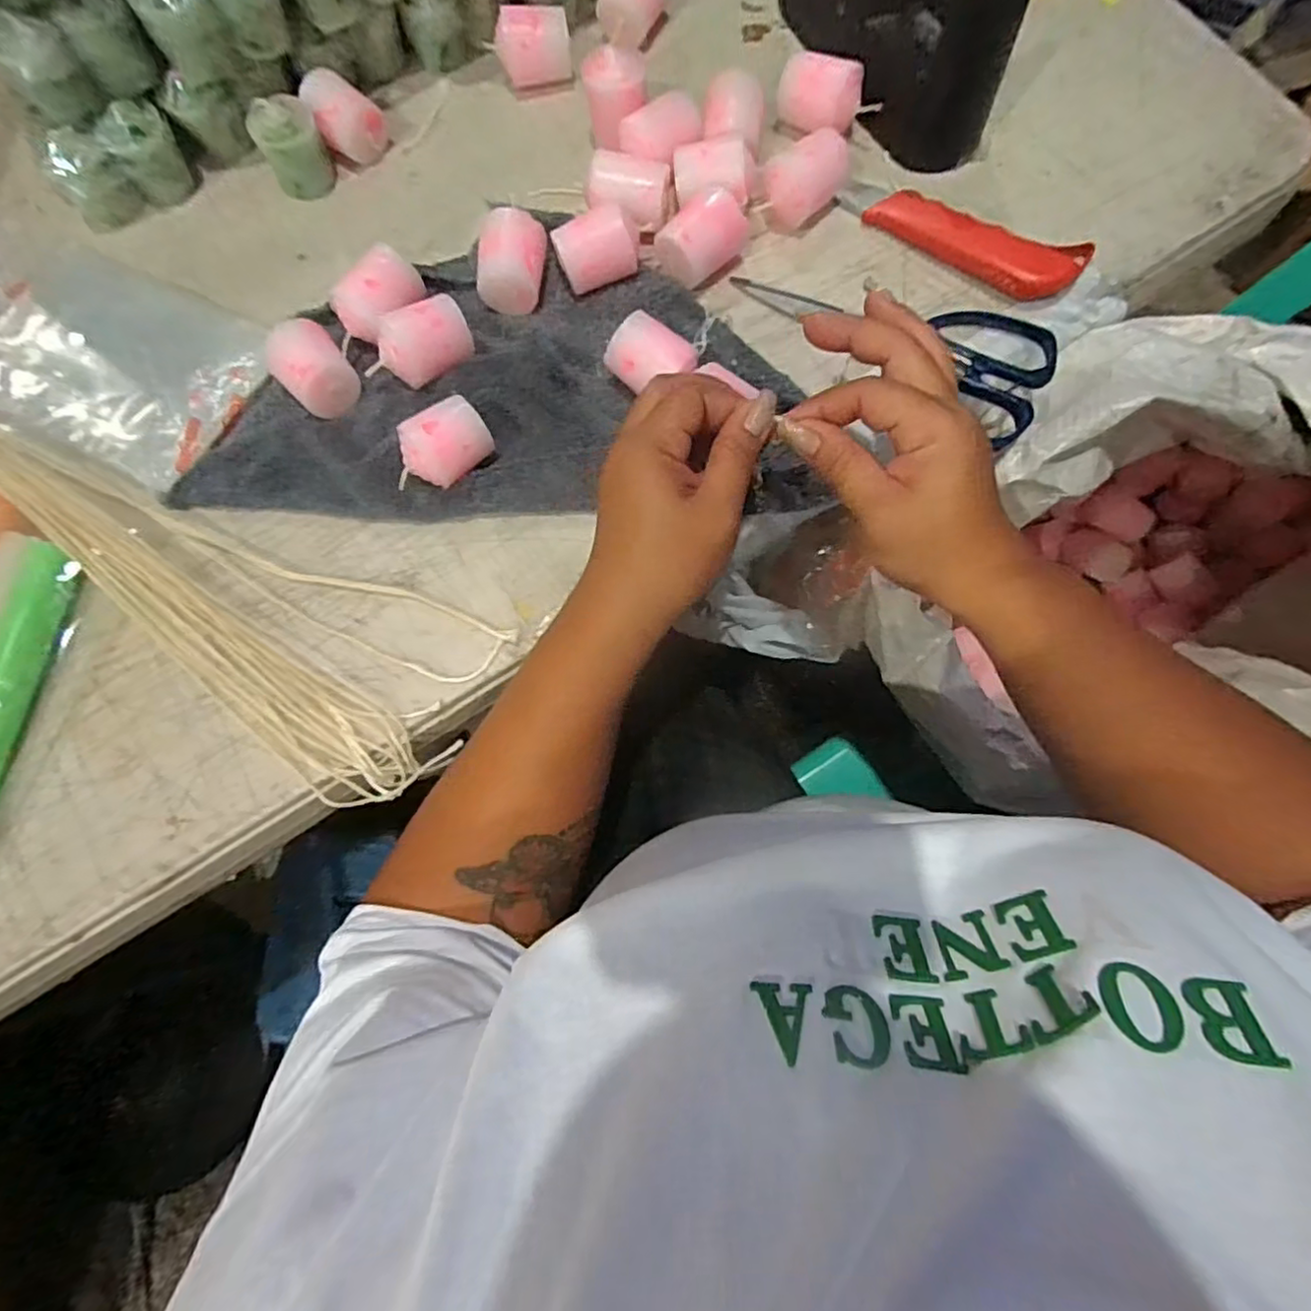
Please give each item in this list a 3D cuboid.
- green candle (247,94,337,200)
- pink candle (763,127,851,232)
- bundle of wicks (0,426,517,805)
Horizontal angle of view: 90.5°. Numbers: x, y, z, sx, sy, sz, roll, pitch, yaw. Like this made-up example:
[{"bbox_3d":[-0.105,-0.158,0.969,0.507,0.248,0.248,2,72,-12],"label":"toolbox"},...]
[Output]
[{"bbox_3d":[-0.223,-0.314,0.401,0.037,0.043,0.032,-29,78,-4],"label":"green candle"},{"bbox_3d":[0.088,-0.274,0.376,0.049,0.032,0.032,-35,78,-6],"label":"pink candle"},{"bbox_3d":[-0.328,-0.072,0.336,0.499,0.031,0.109,25,79,8],"label":"bundle of wicks"}]

